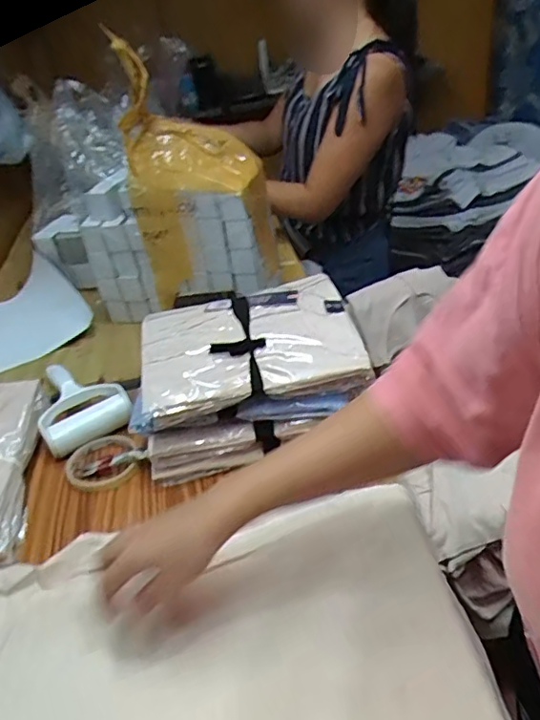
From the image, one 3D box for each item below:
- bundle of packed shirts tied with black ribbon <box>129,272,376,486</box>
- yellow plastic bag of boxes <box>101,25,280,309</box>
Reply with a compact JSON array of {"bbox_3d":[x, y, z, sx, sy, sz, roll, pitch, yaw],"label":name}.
[{"bbox_3d":[-0.031,0.013,0.695,0.264,0.116,0.194,-13,36,-5],"label":"bundle of packed shirts tied with black ribbon"},{"bbox_3d":[-0.099,-0.246,0.837,0.204,0.302,0.144,-10,36,-1],"label":"yellow plastic bag of boxes"}]

